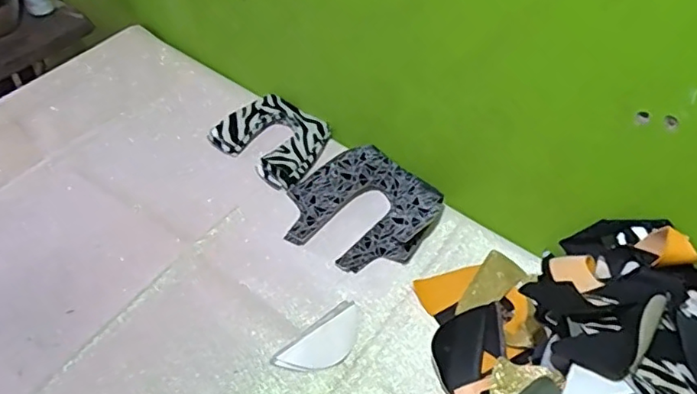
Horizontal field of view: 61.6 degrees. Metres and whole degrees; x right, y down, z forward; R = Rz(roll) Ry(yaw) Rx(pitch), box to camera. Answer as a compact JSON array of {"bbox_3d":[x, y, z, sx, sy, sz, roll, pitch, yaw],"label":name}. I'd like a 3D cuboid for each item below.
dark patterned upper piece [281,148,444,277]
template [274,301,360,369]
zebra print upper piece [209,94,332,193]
[{"bbox_3d":[0.019,0.017,0.801,0.183,0.031,0.184,3,50,-3],"label":"dark patterned upper piece"},{"bbox_3d":[-0.025,0.173,0.683,0.116,0.004,0.049,-31,60,-27],"label":"template"},{"bbox_3d":[-0.109,-0.089,0.876,0.158,0.023,0.131,34,56,21],"label":"zebra print upper piece"}]

